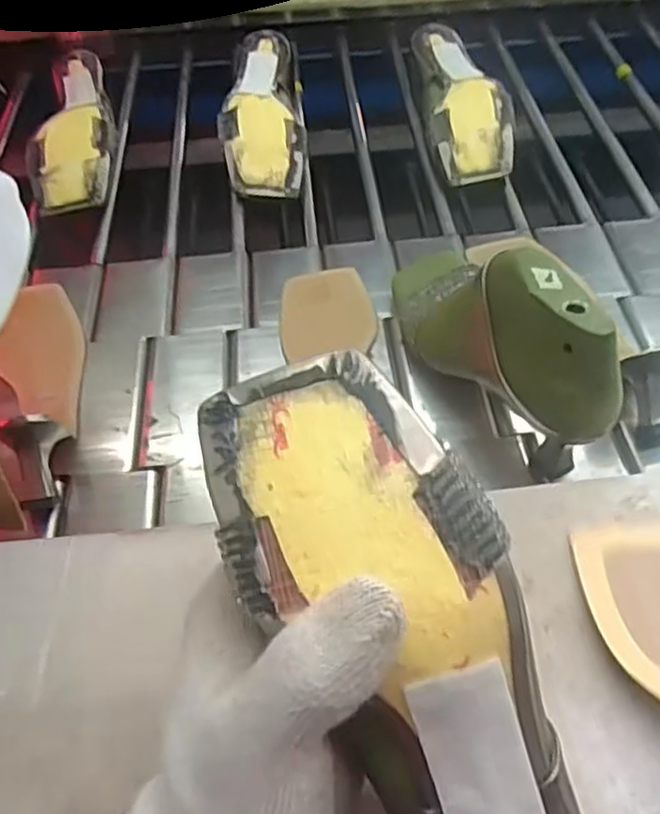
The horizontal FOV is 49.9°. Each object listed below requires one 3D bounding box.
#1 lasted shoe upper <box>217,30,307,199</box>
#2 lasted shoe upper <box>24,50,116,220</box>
[{"bbox_3d":[-0.069,-0.293,0.712,0.077,0.063,0.212,-6,51,-3],"label":"lasted shoe upper"},{"bbox_3d":[-0.251,-0.276,0.706,0.081,0.064,0.209,-10,51,-6],"label":"lasted shoe upper"}]

